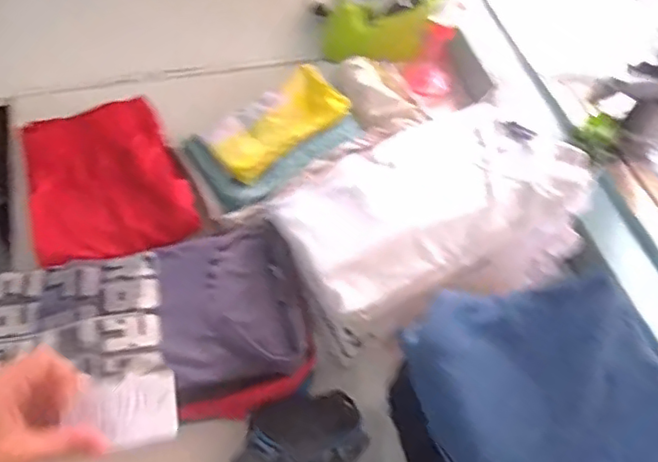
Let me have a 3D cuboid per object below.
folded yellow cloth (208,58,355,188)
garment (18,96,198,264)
[{"bbox_3d":[-0.065,-0.141,0.789,0.182,0.037,0.080,-42,68,-12],"label":"folded yellow cloth"},{"bbox_3d":[-0.294,-0.069,0.767,0.186,0.049,0.234,-19,60,-17],"label":"garment"}]

